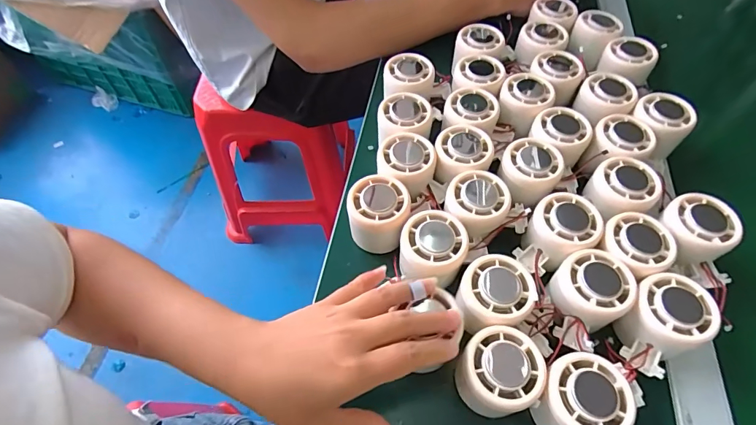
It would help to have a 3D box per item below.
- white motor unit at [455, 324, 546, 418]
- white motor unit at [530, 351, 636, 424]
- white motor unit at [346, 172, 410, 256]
[{"bbox_3d":[0.090,0.120,0.303,0.056,0.055,0.052,0,58,0],"label":"white motor unit"},{"bbox_3d":[0.145,0.136,0.294,0.053,0.052,0.056,0,58,0],"label":"white motor unit"},{"bbox_3d":[0.003,0.002,0.374,0.052,0.055,0.052,0,58,0],"label":"white motor unit"}]

